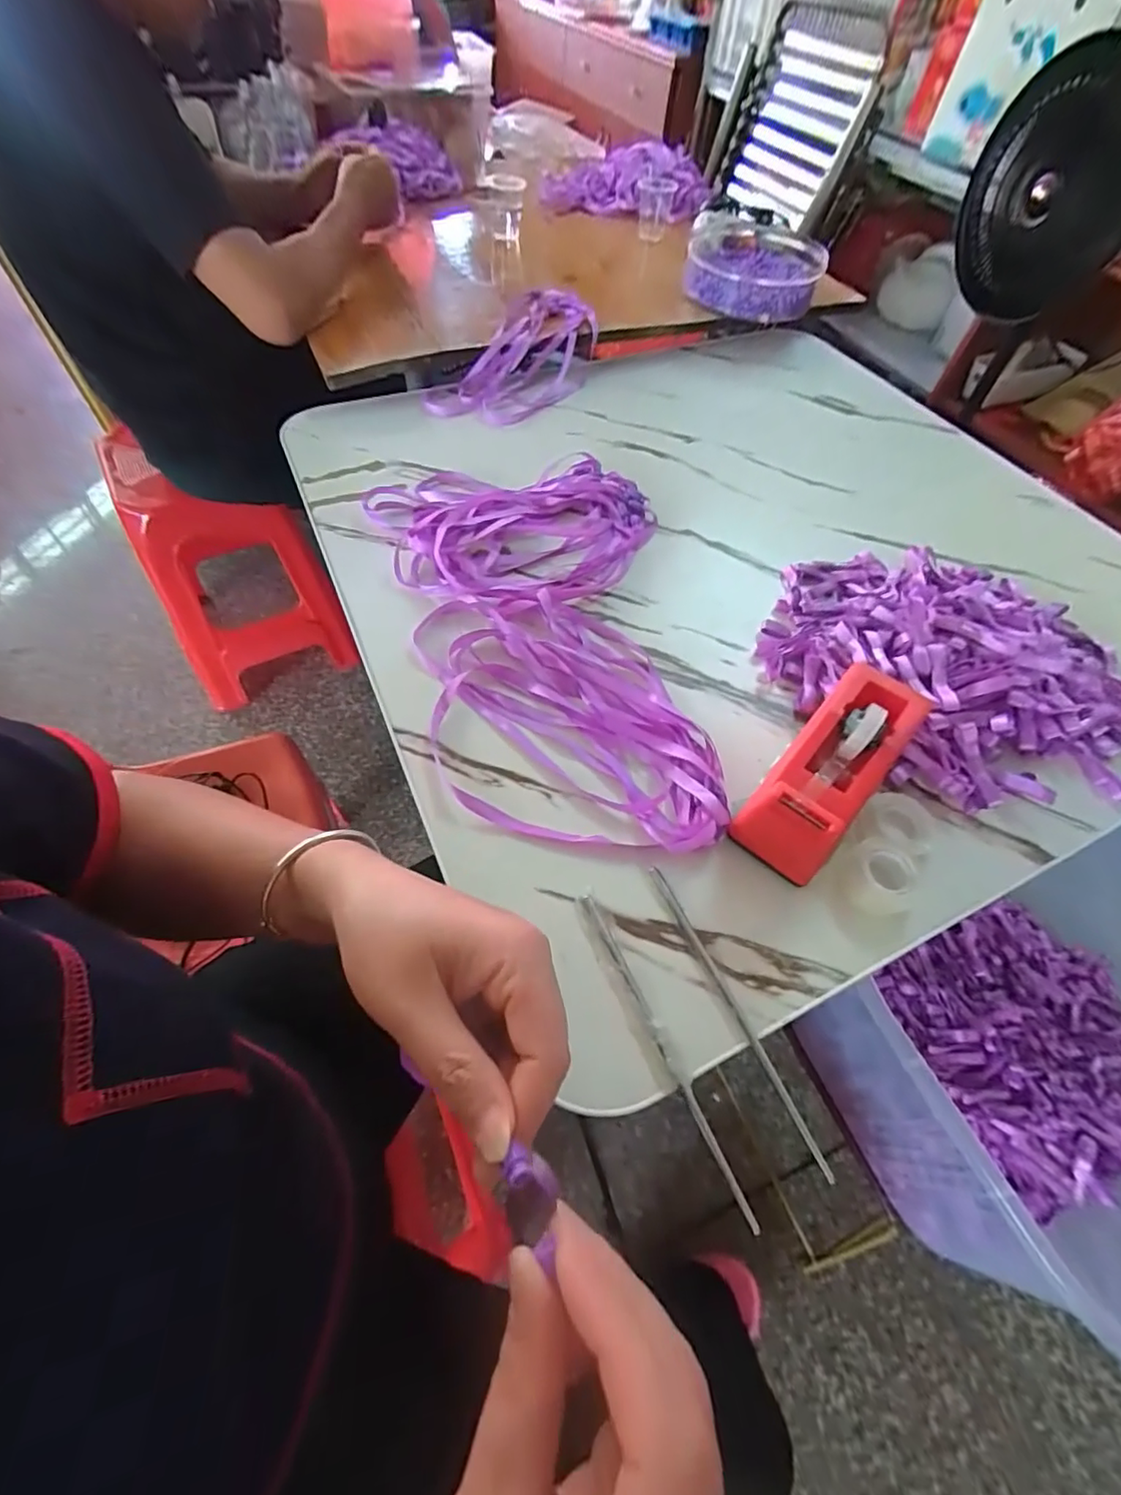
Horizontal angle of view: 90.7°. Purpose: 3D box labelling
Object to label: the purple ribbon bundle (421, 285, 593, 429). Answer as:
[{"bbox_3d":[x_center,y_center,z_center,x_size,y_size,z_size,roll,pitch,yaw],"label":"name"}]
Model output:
[{"bbox_3d":[-0.054,-0.511,0.725,0.153,0.062,0.275,24,58,11],"label":"purple ribbon bundle"}]

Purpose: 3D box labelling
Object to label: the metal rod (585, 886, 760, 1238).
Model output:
[{"bbox_3d":[0.056,0.167,0.316,0.007,0.006,0.182,-20,61,-17],"label":"metal rod"}]

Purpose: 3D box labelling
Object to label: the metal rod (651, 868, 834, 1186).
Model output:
[{"bbox_3d":[0.104,0.154,0.332,0.008,0.007,0.182,-20,61,-17],"label":"metal rod"}]

